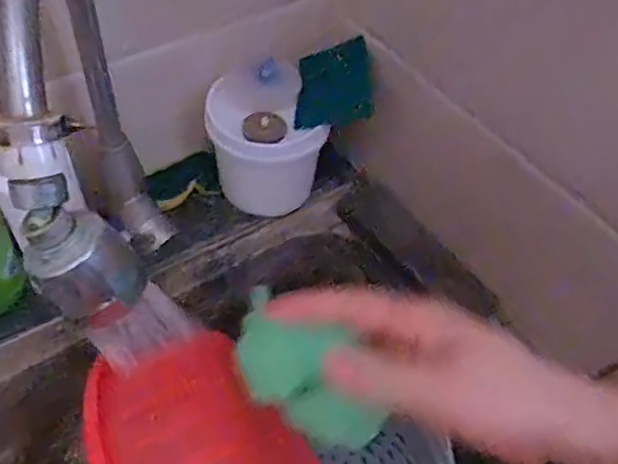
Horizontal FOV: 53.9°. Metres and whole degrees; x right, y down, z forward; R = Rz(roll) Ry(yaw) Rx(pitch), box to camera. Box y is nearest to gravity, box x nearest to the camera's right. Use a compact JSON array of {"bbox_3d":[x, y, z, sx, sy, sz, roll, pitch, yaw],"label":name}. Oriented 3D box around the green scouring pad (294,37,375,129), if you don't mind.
[{"bbox_3d":[0.025,-0.161,0.670,0.086,0.089,0.015,2,26,22],"label":"green scouring pad"}]

